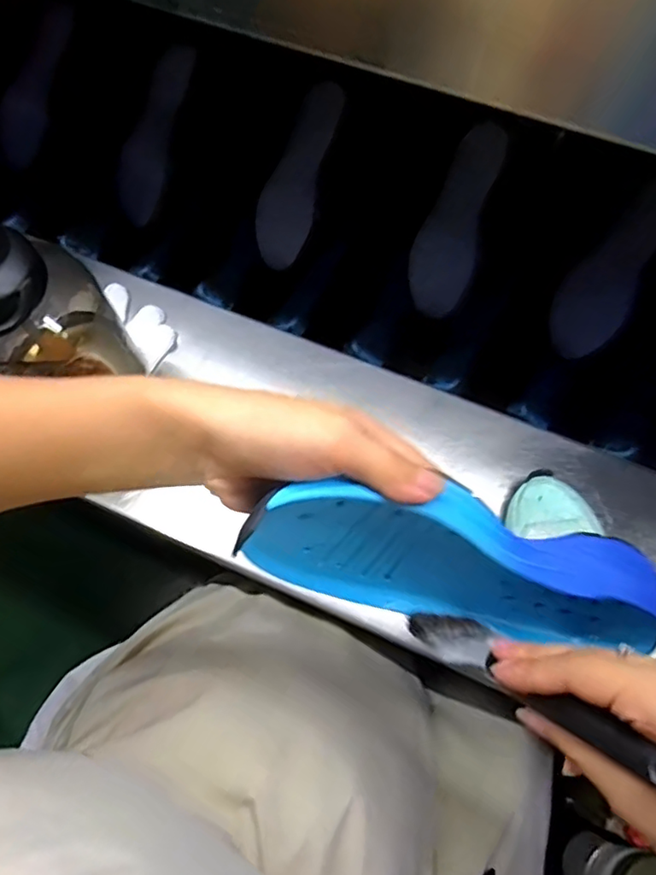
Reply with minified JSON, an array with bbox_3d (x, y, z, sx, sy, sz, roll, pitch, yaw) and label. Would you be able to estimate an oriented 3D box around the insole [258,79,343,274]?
[{"bbox_3d":[-0.035,-0.306,0.676,0.067,0.014,0.213,20,93,9],"label":"insole"}]

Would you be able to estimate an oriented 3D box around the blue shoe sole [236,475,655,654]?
[{"bbox_3d":[0.067,0.066,0.314,0.229,0.093,0.047,17,41,-17],"label":"blue shoe sole"}]

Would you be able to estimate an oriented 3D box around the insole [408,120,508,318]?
[{"bbox_3d":[0.142,-0.241,0.645,0.066,0.010,0.210,19,93,9],"label":"insole"}]

